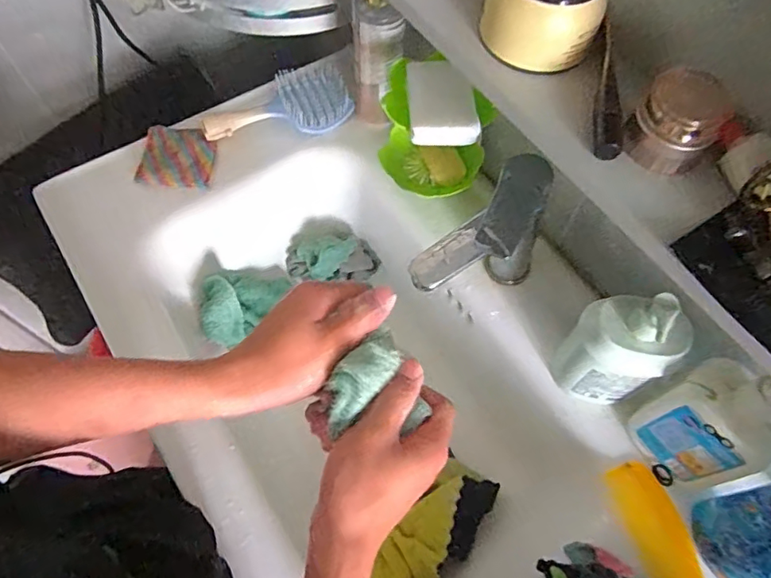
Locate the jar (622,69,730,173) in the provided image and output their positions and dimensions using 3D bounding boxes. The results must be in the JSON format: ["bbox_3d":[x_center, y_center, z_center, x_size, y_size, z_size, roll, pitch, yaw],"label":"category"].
[{"bbox_3d":[0.179,-0.102,0.335,0.046,0.050,0.040,36,68,15],"label":"jar"}]

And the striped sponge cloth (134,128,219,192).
[{"bbox_3d":[-0.250,-0.163,0.666,0.087,0.017,0.088,6,63,1],"label":"striped sponge cloth"}]

